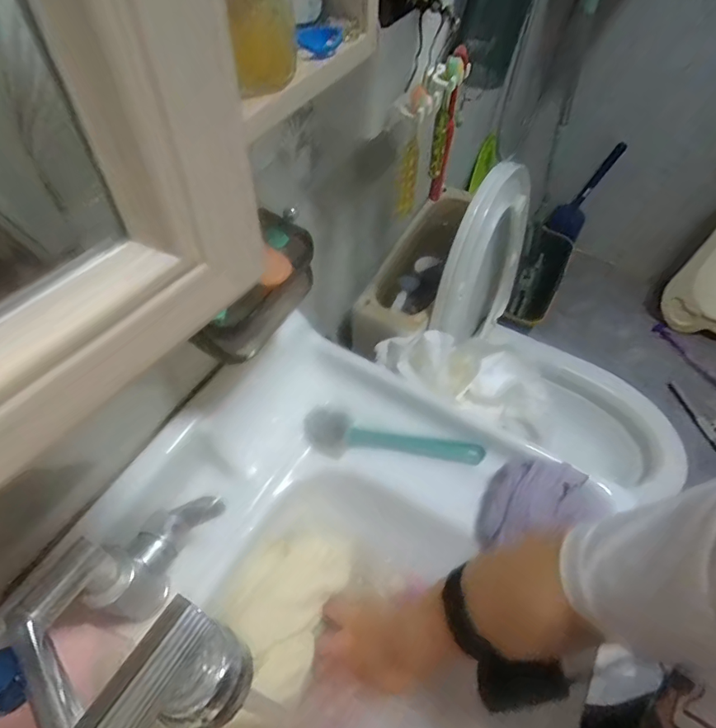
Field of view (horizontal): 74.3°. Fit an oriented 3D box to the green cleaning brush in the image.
[{"bbox_3d":[0.039,0.099,0.575,0.213,0.027,0.049,13,55,6],"label":"green cleaning brush"}]

